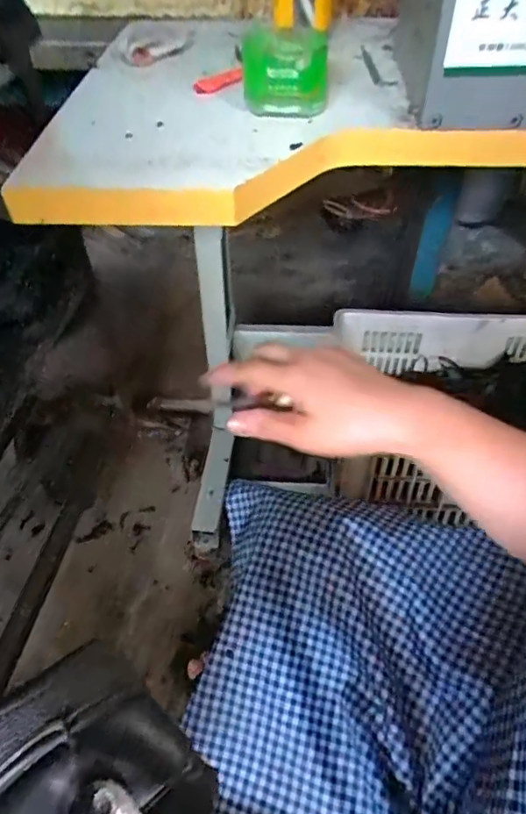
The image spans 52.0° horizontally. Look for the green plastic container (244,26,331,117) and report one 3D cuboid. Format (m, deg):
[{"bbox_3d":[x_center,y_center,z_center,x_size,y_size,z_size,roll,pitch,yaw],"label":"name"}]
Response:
[{"bbox_3d":[0.023,-0.358,0.577,0.087,0.073,0.077,-4,48,-3],"label":"green plastic container"}]

